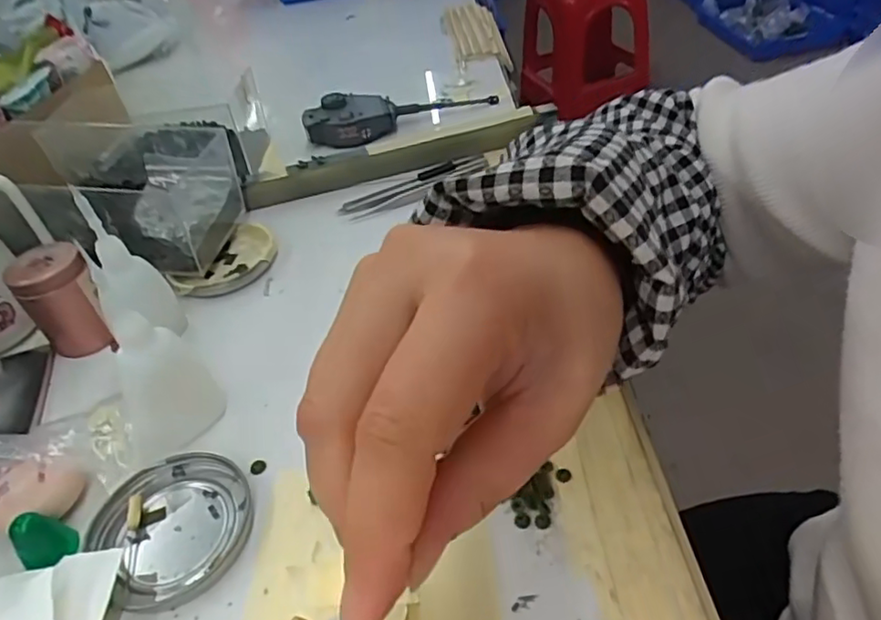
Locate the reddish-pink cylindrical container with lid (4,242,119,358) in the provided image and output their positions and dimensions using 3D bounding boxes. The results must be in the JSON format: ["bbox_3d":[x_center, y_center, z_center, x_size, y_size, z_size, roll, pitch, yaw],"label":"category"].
[{"bbox_3d":[-0.249,-0.007,0.412,0.044,0.061,0.049,-37,49,-29],"label":"reddish-pink cylindrical container with lid"}]

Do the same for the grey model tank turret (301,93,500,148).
[{"bbox_3d":[-0.039,-0.199,0.609,0.185,0.032,0.049,-19,44,-10],"label":"grey model tank turret"}]

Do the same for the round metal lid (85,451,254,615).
[{"bbox_3d":[-0.131,0.105,0.308,0.073,0.009,0.076,-4,41,4],"label":"round metal lid"}]

